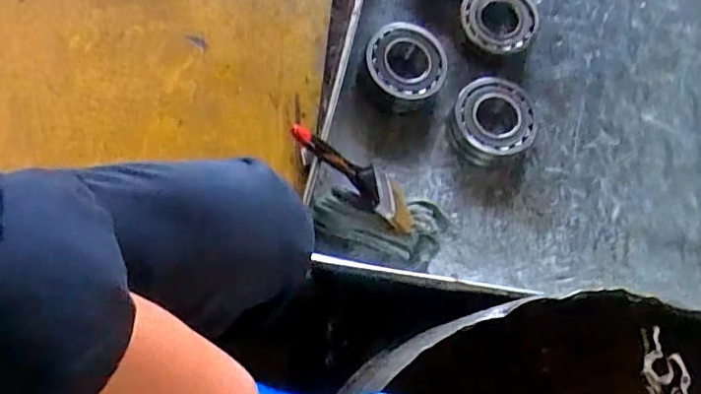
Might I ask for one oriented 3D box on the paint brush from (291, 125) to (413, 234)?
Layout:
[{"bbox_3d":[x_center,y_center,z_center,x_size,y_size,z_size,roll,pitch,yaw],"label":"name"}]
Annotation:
[{"bbox_3d":[0.010,-0.024,0.664,0.195,0.033,0.052,36,73,-28],"label":"paint brush"}]

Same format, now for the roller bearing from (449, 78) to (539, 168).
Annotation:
[{"bbox_3d":[0.197,-0.104,0.765,0.110,0.045,0.111,2,75,-7],"label":"roller bearing"}]

